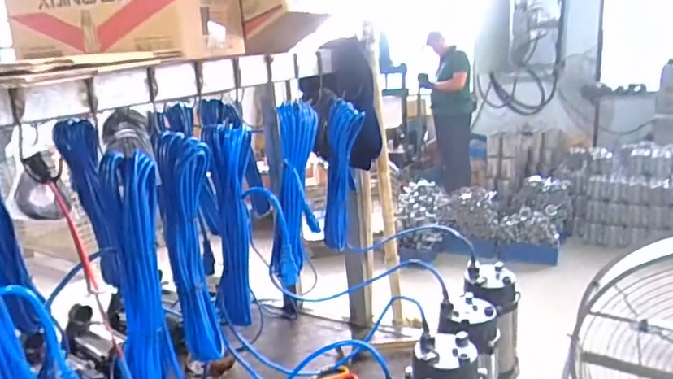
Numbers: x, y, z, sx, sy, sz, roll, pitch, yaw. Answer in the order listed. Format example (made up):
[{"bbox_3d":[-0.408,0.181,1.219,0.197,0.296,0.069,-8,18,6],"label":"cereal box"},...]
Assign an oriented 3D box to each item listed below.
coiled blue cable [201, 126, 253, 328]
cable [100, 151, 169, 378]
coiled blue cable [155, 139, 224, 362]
[{"bbox_3d":[-0.170,0.066,0.857,0.058,0.336,0.065,3,17,19],"label":"coiled blue cable"},{"bbox_3d":[-0.264,0.126,0.697,0.067,0.346,0.062,-5,16,-7],"label":"cable"},{"bbox_3d":[-0.211,0.094,0.751,0.069,0.335,0.041,-7,17,-14],"label":"coiled blue cable"}]

